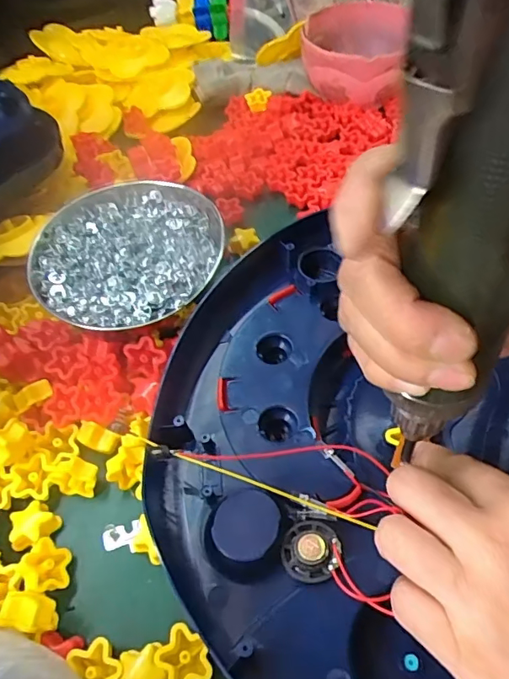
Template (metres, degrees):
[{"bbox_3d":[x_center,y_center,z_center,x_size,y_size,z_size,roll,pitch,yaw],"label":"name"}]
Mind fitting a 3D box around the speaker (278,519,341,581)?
[{"bbox_3d":[0.026,0.097,0.231,0.026,0.007,0.027,-3,52,4],"label":"speaker"}]

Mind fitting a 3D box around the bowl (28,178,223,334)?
[{"bbox_3d":[-0.088,-0.056,0.348,0.121,0.031,0.132,-3,52,4],"label":"bowl"}]

